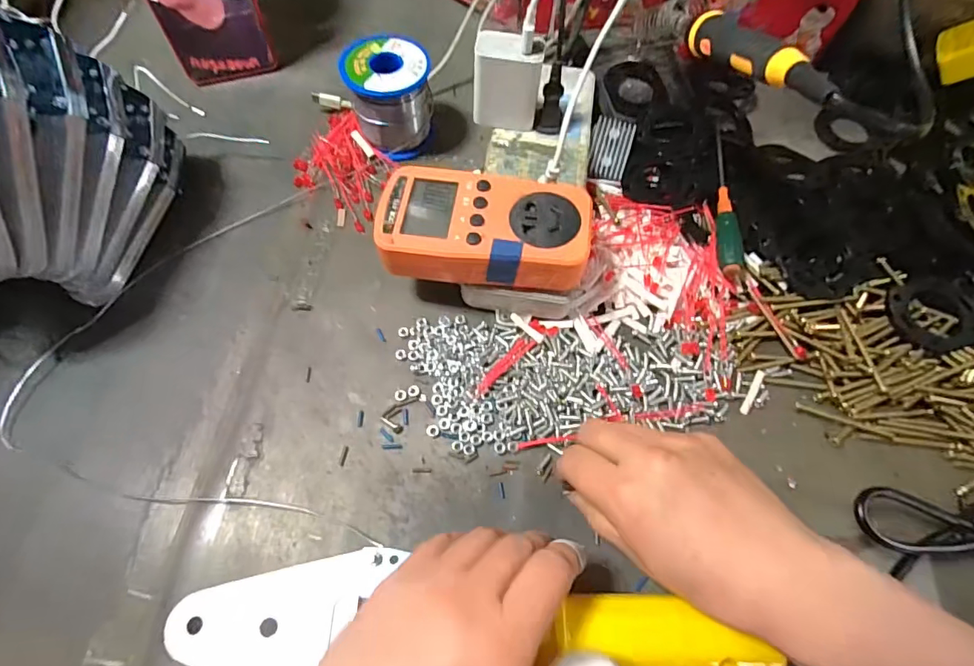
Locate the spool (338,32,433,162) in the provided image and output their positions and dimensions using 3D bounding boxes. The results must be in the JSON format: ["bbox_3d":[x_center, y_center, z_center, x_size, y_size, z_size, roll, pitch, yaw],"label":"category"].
[{"bbox_3d":[-0.076,-0.185,0.378,0.065,0.060,0.067,-8,65,-5],"label":"spool"}]

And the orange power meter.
[{"bbox_3d":[-0.001,-0.065,0.297,0.124,0.028,0.067,8,65,3],"label":"orange power meter"}]

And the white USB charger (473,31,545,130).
[{"bbox_3d":[0.015,-0.180,0.347,0.046,0.055,0.029,6,65,1],"label":"white USB charger"}]

